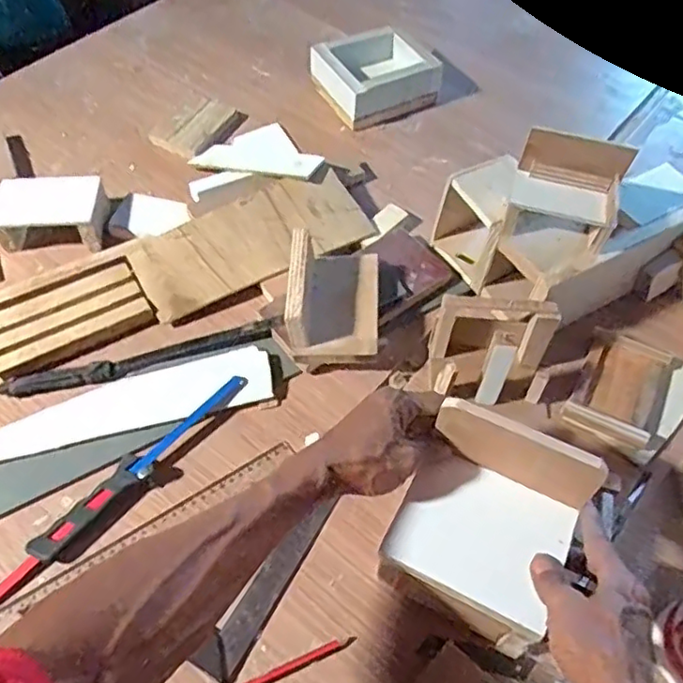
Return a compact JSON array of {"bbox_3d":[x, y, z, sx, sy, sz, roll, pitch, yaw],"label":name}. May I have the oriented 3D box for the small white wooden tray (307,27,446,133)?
[{"bbox_3d":[0.050,-0.393,0.919,0.161,0.063,0.143,-21,59,-17],"label":"small white wooden tray"}]

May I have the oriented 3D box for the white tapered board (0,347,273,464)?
[{"bbox_3d":[-0.221,0.064,0.618,0.301,0.018,0.062,-12,57,-11],"label":"white tapered board"}]

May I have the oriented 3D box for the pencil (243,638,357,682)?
[{"bbox_3d":[-0.055,0.267,0.496,0.139,0.004,0.010,-19,58,-15],"label":"pencil"}]

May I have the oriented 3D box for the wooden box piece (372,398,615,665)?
[{"bbox_3d":[0.109,0.144,0.476,0.125,0.142,0.111,23,57,13],"label":"wooden box piece"}]

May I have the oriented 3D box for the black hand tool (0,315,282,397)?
[{"bbox_3d":[-0.206,0.017,0.652,0.285,0.017,0.027,-13,57,-11],"label":"black hand tool"}]

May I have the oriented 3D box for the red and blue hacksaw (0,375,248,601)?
[{"bbox_3d":[-0.210,0.132,0.579,0.028,0.017,0.304,38,62,21],"label":"red and blue hacksaw"}]

